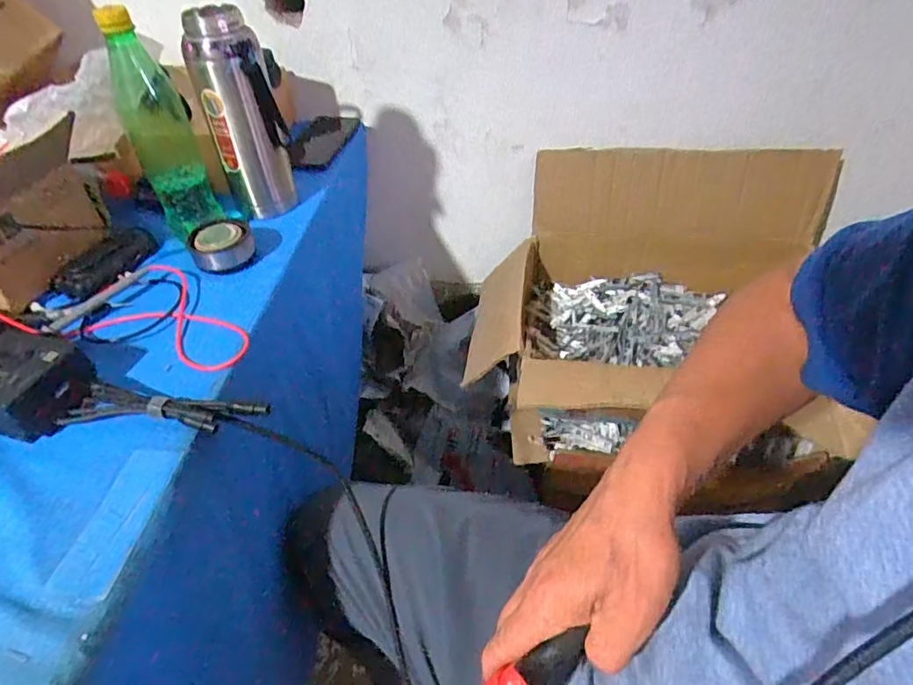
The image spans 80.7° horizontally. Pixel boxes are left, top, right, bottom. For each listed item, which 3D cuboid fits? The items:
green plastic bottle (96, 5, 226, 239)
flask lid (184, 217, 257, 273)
[{"bbox_3d":[-0.308,-0.217,0.566,0.066,0.219,0.065,-24,46,-22],"label":"green plastic bottle"},{"bbox_3d":[-0.264,-0.110,0.602,0.066,0.033,0.066,-20,45,-18],"label":"flask lid"}]

